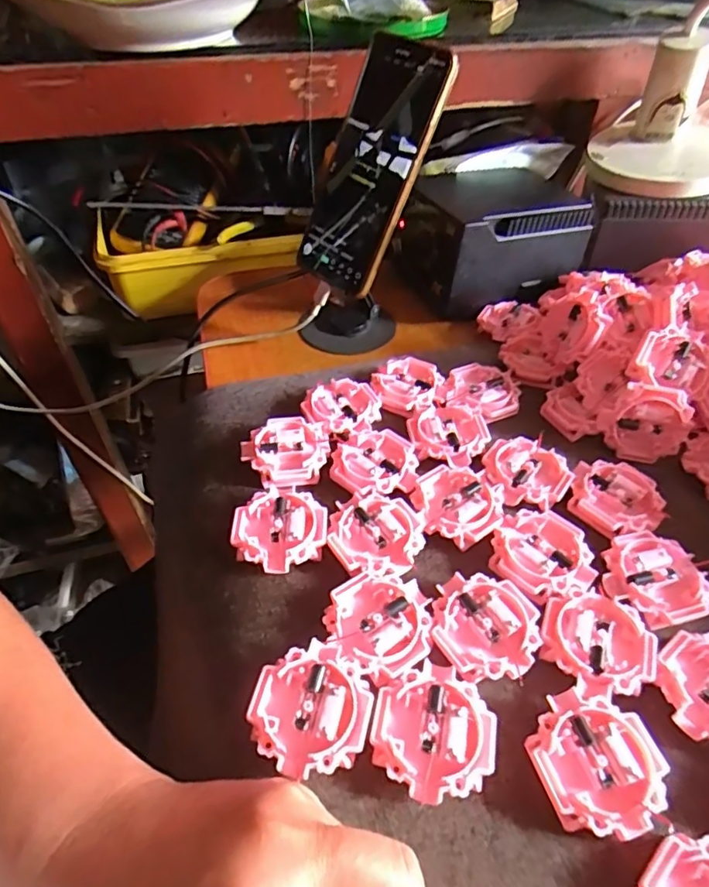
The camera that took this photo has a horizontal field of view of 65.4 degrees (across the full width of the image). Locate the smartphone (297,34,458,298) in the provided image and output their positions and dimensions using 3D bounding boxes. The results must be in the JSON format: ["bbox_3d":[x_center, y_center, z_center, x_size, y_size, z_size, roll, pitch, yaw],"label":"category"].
[{"bbox_3d":[0.010,-0.197,0.401,0.014,0.167,0.081,-5,35,-48],"label":"smartphone"}]

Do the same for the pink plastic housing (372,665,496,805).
[{"bbox_3d":[0.035,0.128,0.245,0.050,0.014,0.053,10,48,7],"label":"pink plastic housing"}]

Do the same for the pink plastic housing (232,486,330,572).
[{"bbox_3d":[-0.043,0.050,0.314,0.052,0.013,0.047,1,47,-1],"label":"pink plastic housing"}]

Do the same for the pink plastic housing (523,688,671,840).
[{"bbox_3d":[0.103,0.137,0.239,0.052,0.014,0.053,1,47,-1],"label":"pink plastic housing"}]

